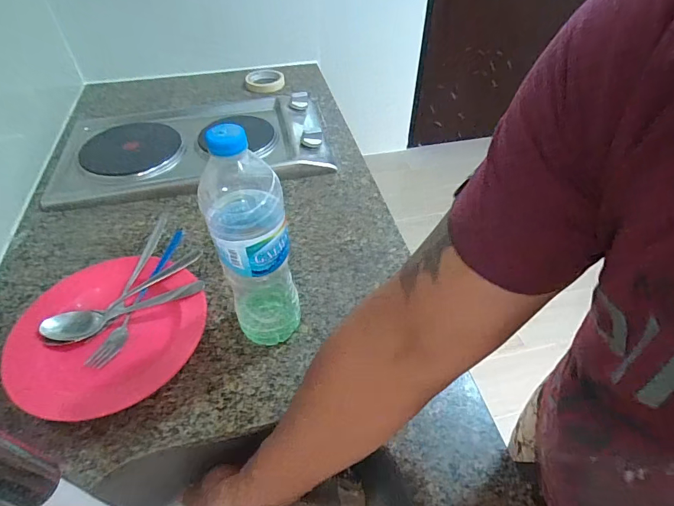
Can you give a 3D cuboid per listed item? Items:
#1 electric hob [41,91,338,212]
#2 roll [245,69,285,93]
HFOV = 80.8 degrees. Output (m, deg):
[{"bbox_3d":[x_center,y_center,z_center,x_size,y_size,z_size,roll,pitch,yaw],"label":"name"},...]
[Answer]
[{"bbox_3d":[-0.278,-0.225,0.781,0.494,0.044,0.292,-10,48,-10],"label":"electric hob"},{"bbox_3d":[-0.181,-0.433,0.998,0.096,0.018,0.105,0,47,0],"label":"roll"}]

